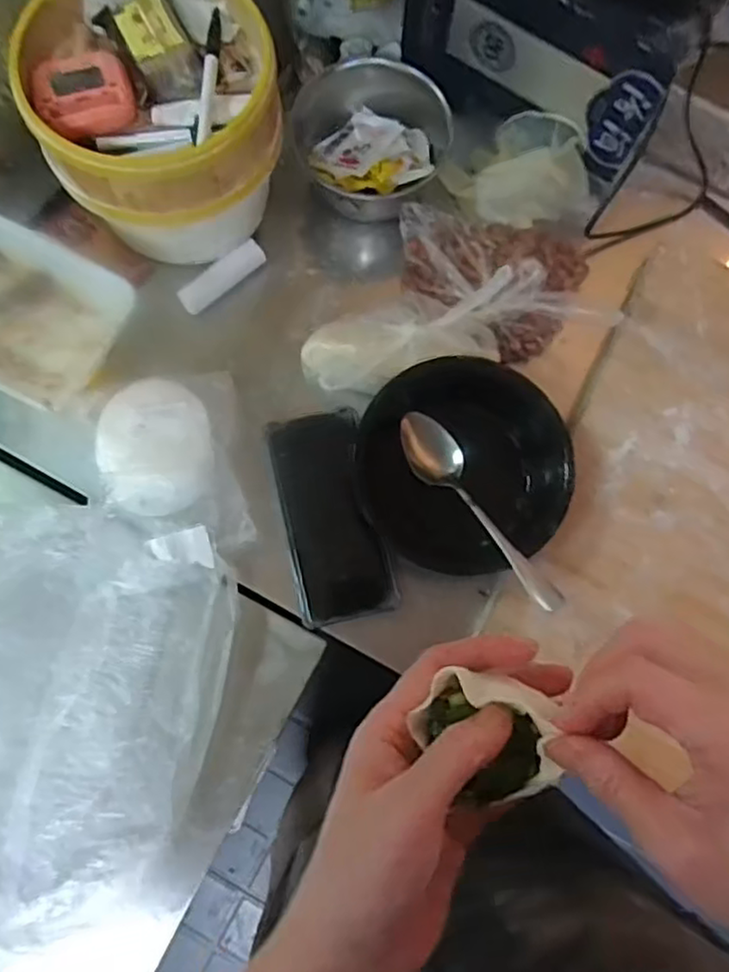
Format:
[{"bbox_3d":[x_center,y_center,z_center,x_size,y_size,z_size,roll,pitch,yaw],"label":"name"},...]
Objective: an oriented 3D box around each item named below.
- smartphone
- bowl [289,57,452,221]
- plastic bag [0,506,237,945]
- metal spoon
[{"bbox_3d":[-0.027,0.023,0.534,0.074,0.016,0.163,-14,87,1],"label":"smartphone"},{"bbox_3d":[0.006,-0.288,0.570,0.130,0.067,0.111,-3,77,-1],"label":"bowl"},{"bbox_3d":[-0.250,0.144,0.429,0.275,0.149,0.279,7,77,1],"label":"plastic bag"},{"bbox_3d":[0.085,0.016,0.520,0.039,0.017,0.191,-30,63,-7],"label":"metal spoon"}]

